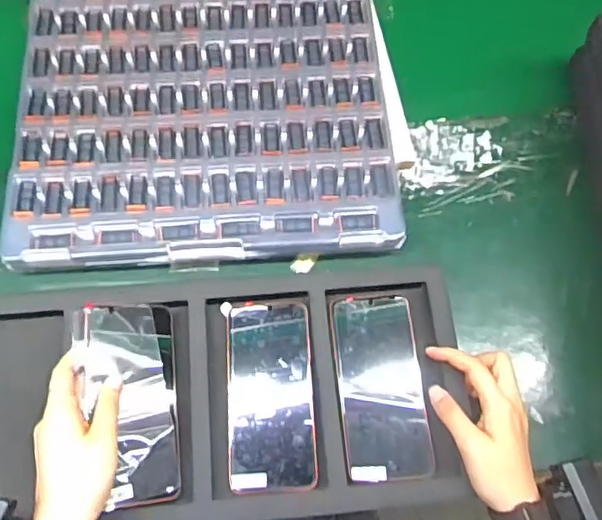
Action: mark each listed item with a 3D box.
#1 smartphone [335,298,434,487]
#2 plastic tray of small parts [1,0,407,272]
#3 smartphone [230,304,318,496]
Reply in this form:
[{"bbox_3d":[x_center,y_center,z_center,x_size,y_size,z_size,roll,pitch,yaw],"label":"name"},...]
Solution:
[{"bbox_3d":[0.075,0.118,0.539,0.078,0.005,0.167,-5,71,-4],"label":"smartphone"},{"bbox_3d":[-0.107,-0.183,0.634,0.387,0.024,0.390,-4,68,-3],"label":"plastic tray of small parts"},{"bbox_3d":[-0.028,0.124,0.531,0.077,0.010,0.169,-2,68,-3],"label":"smartphone"}]

